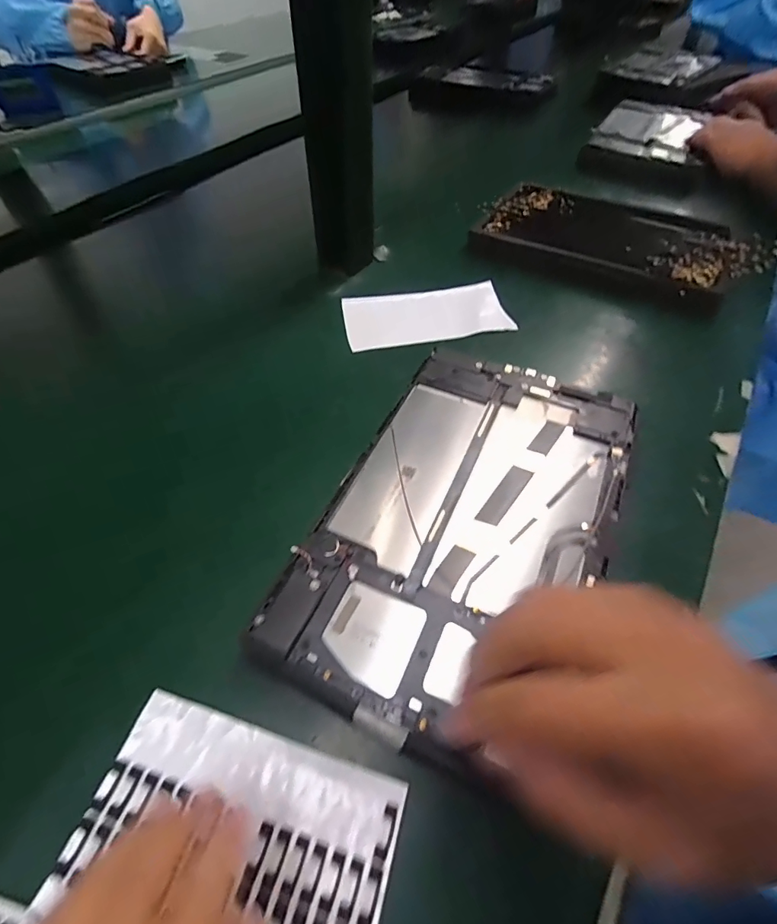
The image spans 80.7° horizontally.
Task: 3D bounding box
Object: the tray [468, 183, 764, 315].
[{"bbox_3d":[0.229,-0.231,0.474,0.245,0.032,0.159,33,59,20],"label":"tray"}]

